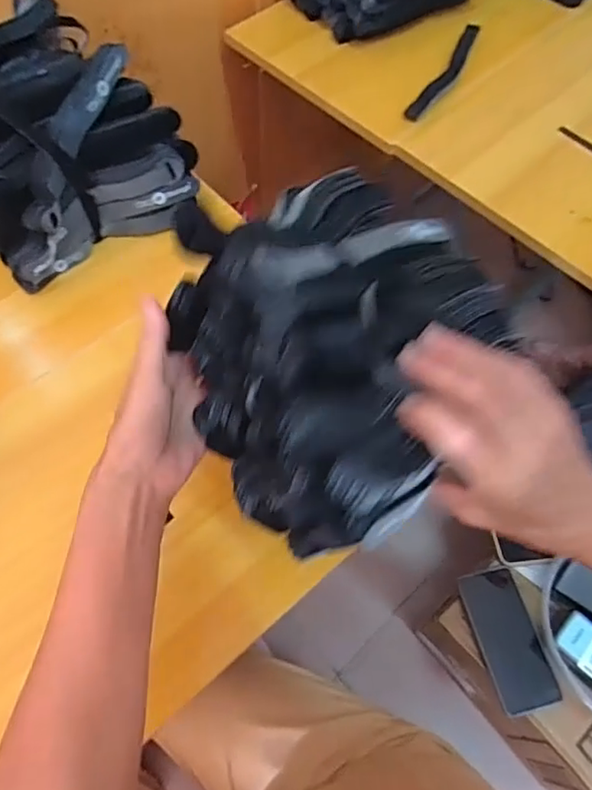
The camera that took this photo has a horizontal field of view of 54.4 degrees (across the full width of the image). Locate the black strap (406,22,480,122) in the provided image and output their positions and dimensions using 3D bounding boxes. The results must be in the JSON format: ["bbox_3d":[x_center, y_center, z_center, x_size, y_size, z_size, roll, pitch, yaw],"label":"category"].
[{"bbox_3d":[0.189,-0.404,0.712,0.026,0.019,0.196,28,66,12],"label":"black strap"}]

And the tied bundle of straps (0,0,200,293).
[{"bbox_3d":[-0.252,-0.240,0.566,0.230,0.106,0.254,-40,71,-19],"label":"tied bundle of straps"}]

